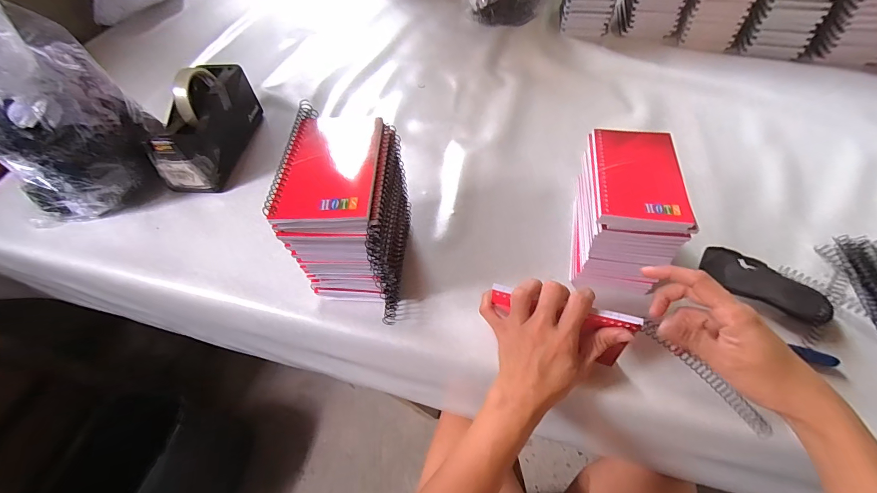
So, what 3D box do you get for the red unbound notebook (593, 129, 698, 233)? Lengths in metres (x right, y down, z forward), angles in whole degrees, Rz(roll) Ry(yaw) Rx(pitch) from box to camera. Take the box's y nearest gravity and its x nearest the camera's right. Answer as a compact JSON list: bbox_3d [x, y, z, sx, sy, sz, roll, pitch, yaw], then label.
[{"bbox_3d":[0.206,-0.075,0.379,0.084,0.011,0.132,7,55,9],"label":"red unbound notebook"}]

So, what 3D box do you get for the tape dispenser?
[{"bbox_3d":[-0.352,-0.187,0.563,0.069,0.114,0.200,4,56,7],"label":"tape dispenser"}]

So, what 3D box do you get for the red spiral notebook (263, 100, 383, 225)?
[{"bbox_3d":[-0.098,-0.079,0.335,0.086,0.017,0.155,-3,56,3],"label":"red spiral notebook"}]

